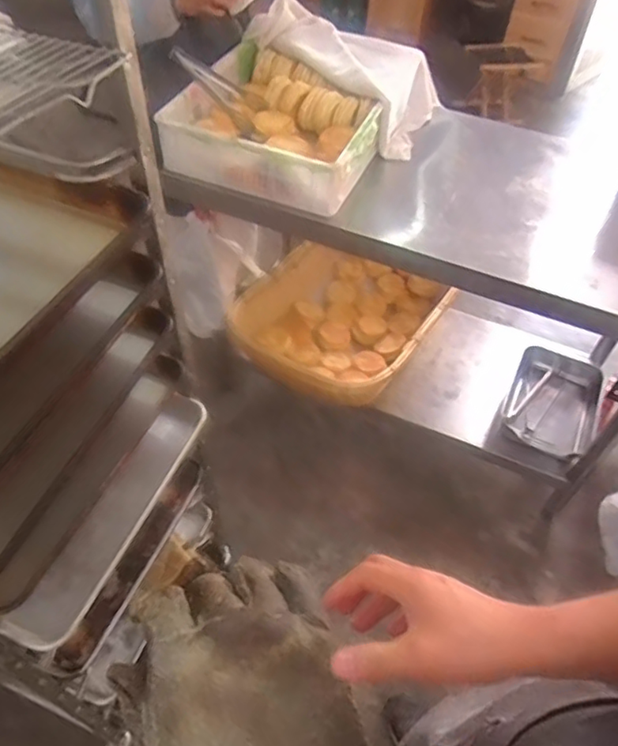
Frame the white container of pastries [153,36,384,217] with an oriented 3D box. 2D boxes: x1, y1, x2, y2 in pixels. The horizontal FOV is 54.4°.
[{"bbox_3d":[-0.059,-0.574,1.360,0.434,0.128,0.450,17,51,12],"label":"white container of pastries"}]

